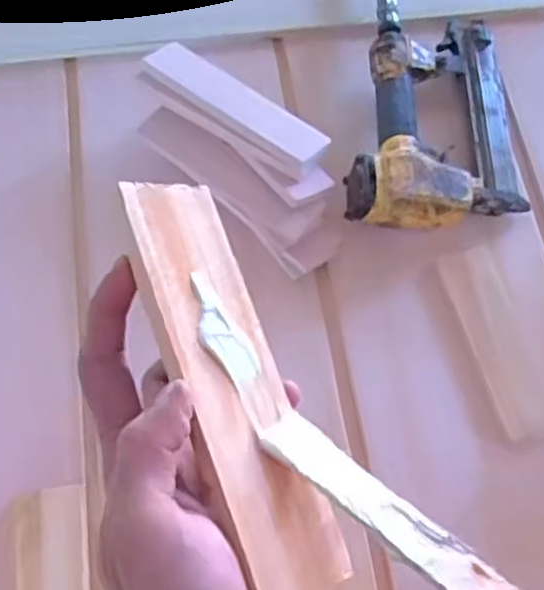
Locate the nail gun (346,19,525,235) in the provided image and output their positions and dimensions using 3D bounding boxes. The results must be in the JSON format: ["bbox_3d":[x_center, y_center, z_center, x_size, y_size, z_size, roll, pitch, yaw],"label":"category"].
[{"bbox_3d":[0.153,-0.176,0.707,0.172,0.068,0.247,-1,66,-1],"label":"nail gun"}]

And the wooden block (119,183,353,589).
[{"bbox_3d":[-0.016,0.033,0.297,0.052,0.004,0.177,-6,69,-47],"label":"wooden block"}]

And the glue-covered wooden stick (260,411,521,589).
[{"bbox_3d":[0.056,0.092,0.271,0.143,0.004,0.025,36,36,21],"label":"glue-covered wooden stick"}]

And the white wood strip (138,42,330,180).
[{"bbox_3d":[-0.034,-0.173,0.661,0.183,0.013,0.047,36,70,14],"label":"white wood strip"}]

